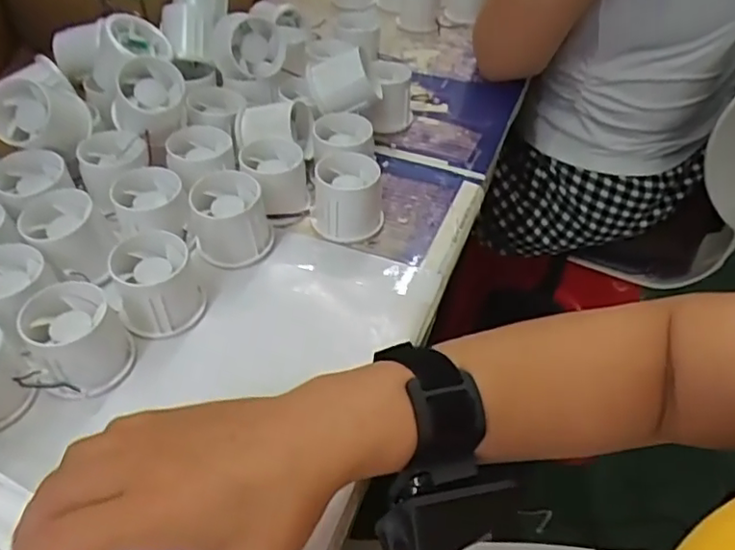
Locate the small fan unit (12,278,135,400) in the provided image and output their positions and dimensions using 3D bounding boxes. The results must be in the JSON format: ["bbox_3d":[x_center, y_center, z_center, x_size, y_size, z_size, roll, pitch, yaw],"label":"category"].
[{"bbox_3d":[-0.181,0.040,0.382,0.055,0.048,0.060,2,45,0],"label":"small fan unit"}]

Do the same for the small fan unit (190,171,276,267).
[{"bbox_3d":[-0.103,-0.042,0.459,0.056,0.051,0.051,1,45,-1],"label":"small fan unit"}]

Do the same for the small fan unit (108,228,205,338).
[{"bbox_3d":[-0.143,0.006,0.416,0.054,0.053,0.052,1,45,-1],"label":"small fan unit"}]

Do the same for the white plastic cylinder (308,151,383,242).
[{"bbox_3d":[-0.016,-0.060,0.483,0.054,0.050,0.050,-1,45,-3],"label":"white plastic cylinder"}]

